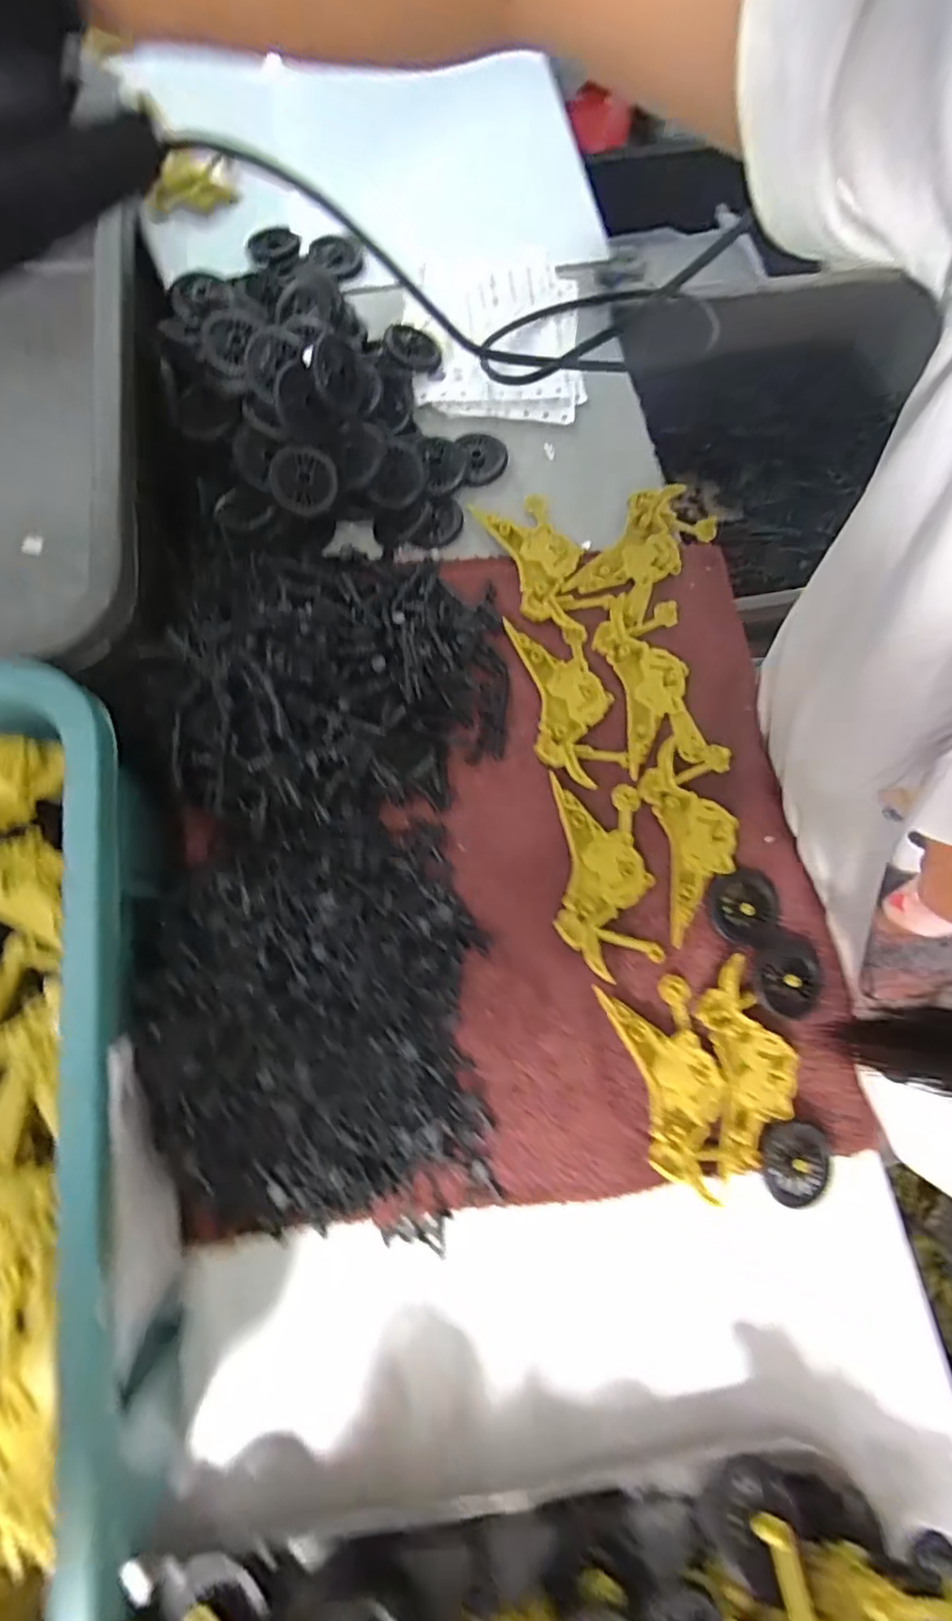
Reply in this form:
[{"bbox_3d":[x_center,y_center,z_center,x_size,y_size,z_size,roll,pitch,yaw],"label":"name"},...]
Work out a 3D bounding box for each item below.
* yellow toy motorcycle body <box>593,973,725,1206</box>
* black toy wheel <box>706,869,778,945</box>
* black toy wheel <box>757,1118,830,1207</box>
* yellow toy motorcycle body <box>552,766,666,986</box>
[{"bbox_3d":[0.097,0.132,0.303,0.045,0.009,0.097,-15,75,-6],"label":"yellow toy motorcycle body"},{"bbox_3d":[0.140,0.050,0.327,0.035,0.009,0.036,0,74,-1],"label":"black toy wheel"},{"bbox_3d":[0.153,0.168,0.298,0.031,0.006,0.036,1,74,-1],"label":"black toy wheel"},{"bbox_3d":[0.067,0.033,0.326,0.049,0.007,0.100,-4,75,-3],"label":"yellow toy motorcycle body"}]

